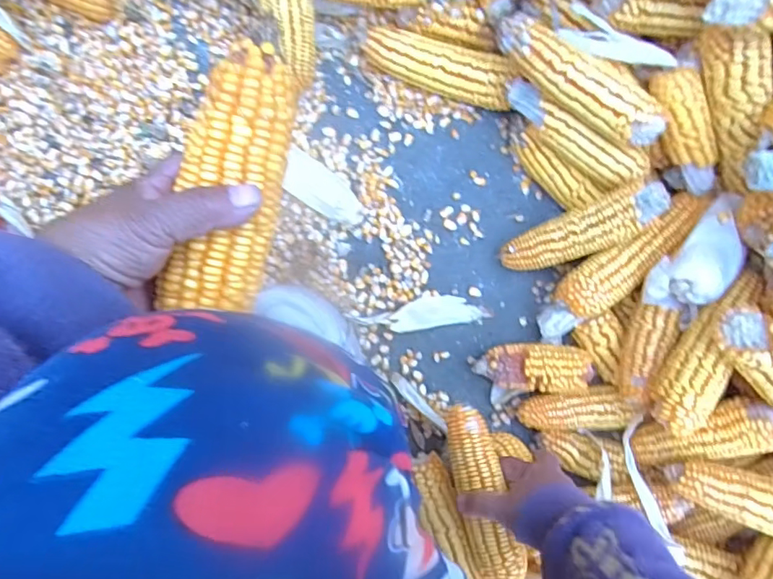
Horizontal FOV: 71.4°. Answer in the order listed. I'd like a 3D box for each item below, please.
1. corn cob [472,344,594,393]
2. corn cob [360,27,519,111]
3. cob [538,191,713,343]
[{"bbox_3d":[0.159,0.084,0.583,0.125,0.050,0.049,-1,90,-6],"label":"corn cob"},{"bbox_3d":[0.052,-0.229,0.558,0.160,0.053,0.050,14,88,-6],"label":"corn cob"},{"bbox_3d":[0.239,-0.024,0.555,0.203,0.049,0.051,-42,94,11],"label":"cob"}]

